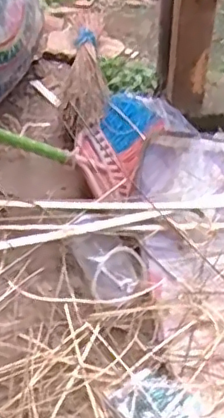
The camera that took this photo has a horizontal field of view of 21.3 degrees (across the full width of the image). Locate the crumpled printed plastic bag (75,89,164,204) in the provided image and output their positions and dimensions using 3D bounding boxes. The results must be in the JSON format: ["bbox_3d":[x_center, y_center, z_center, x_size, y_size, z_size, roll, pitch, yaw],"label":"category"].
[{"bbox_3d":[0.020,-0.128,1.029,0.116,0.057,0.273,18,48,16],"label":"crumpled printed plastic bag"}]

